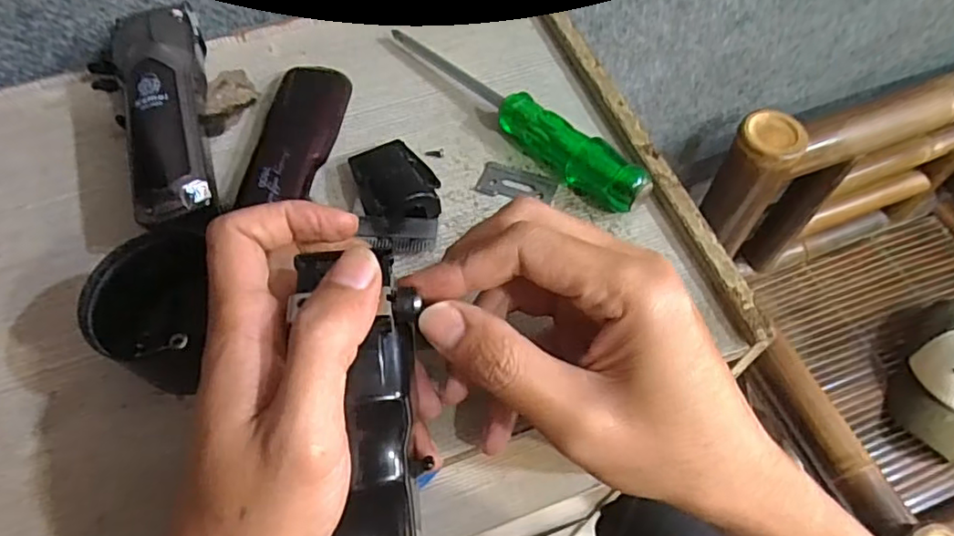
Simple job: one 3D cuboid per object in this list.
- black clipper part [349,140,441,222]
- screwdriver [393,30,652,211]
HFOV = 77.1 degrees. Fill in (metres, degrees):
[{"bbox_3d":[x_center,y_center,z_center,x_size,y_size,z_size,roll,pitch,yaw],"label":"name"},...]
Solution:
[{"bbox_3d":[-0.043,-0.045,0.315,0.040,0.019,0.051,-21,60,-11],"label":"black clipper part"},{"bbox_3d":[0.015,-0.087,0.336,0.182,0.022,0.021,38,67,22],"label":"screwdriver"}]

